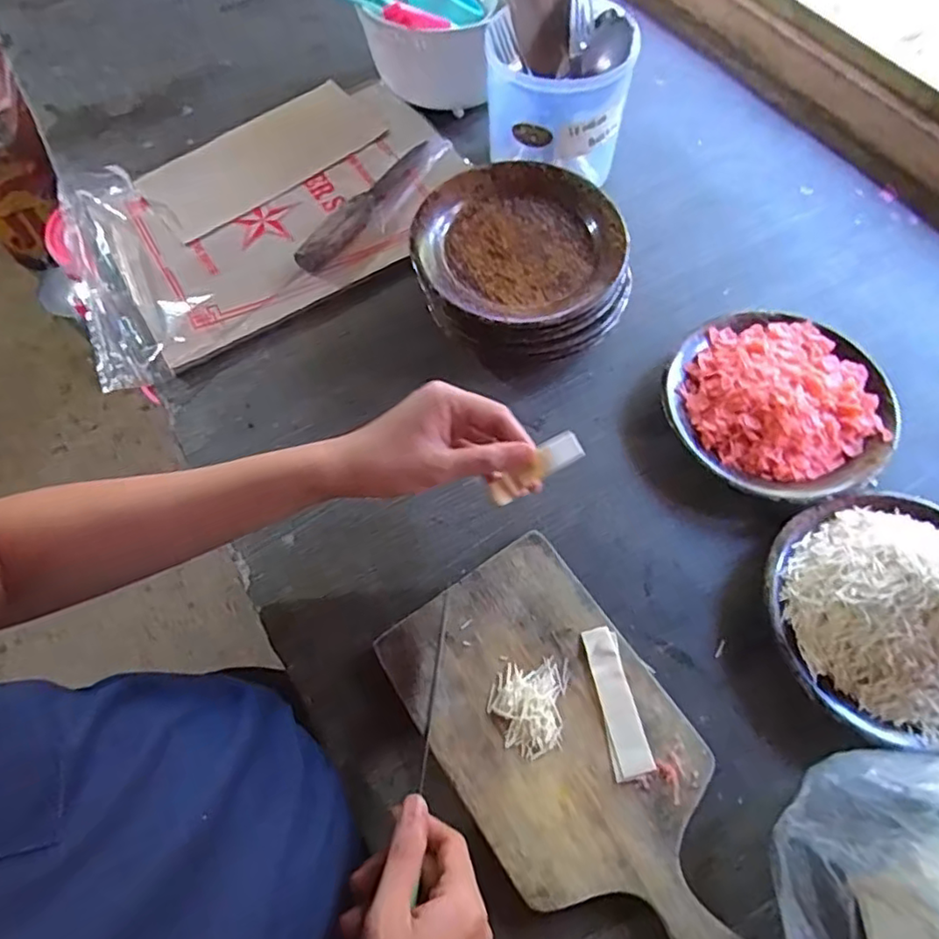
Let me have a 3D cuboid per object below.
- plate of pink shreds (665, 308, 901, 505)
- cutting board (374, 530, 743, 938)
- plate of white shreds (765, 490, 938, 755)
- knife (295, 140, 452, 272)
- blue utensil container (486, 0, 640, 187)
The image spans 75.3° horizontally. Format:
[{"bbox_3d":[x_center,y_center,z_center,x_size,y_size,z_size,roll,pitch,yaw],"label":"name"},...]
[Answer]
[{"bbox_3d":[0.267,-0.060,0.523,0.178,0.047,0.178,-1,65,2],"label":"plate of pink shreds"},{"bbox_3d":[0.078,0.206,0.422,0.156,0.018,0.306,-33,68,-13],"label":"cutting board"},{"bbox_3d":[0.314,0.098,0.433,0.180,0.073,0.178,-1,65,2],"label":"plate of white shreds"},{"bbox_3d":[-0.100,-0.289,0.652,0.034,0.029,0.227,34,71,16],"label":"knife"},{"bbox_3d":[0.087,-0.366,0.619,0.131,0.141,0.123,-13,65,-4],"label":"blue utensil container"}]

